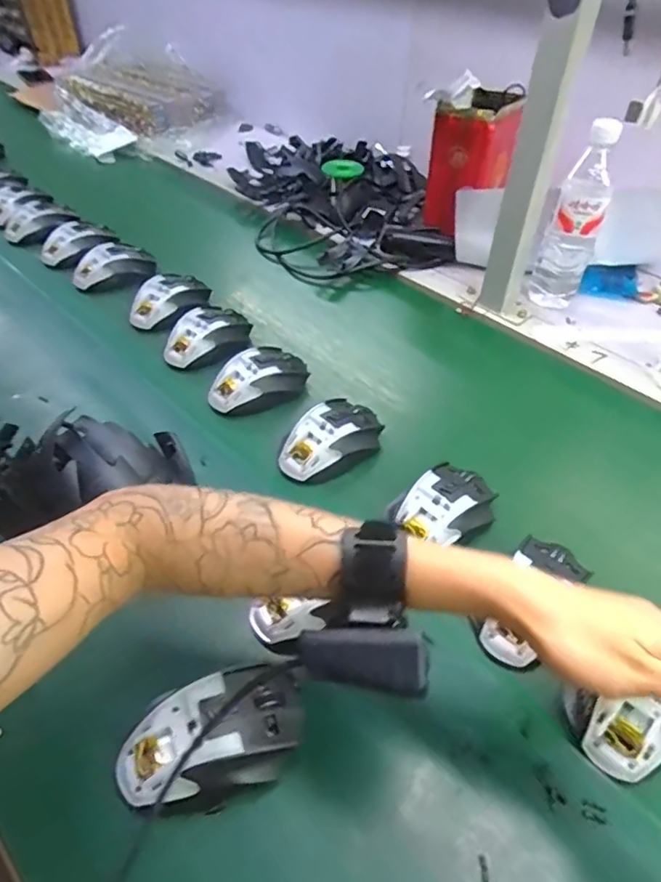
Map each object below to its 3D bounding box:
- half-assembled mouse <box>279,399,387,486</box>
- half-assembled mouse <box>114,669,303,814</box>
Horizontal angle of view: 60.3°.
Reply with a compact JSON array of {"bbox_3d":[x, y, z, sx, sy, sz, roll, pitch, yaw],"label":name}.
[{"bbox_3d":[0.003,-0.001,0.571,0.112,0.039,0.068,-34,55,-30],"label":"half-assembled mouse"},{"bbox_3d":[-0.074,0.194,0.365,0.118,0.049,0.065,-18,49,-18],"label":"half-assembled mouse"}]

